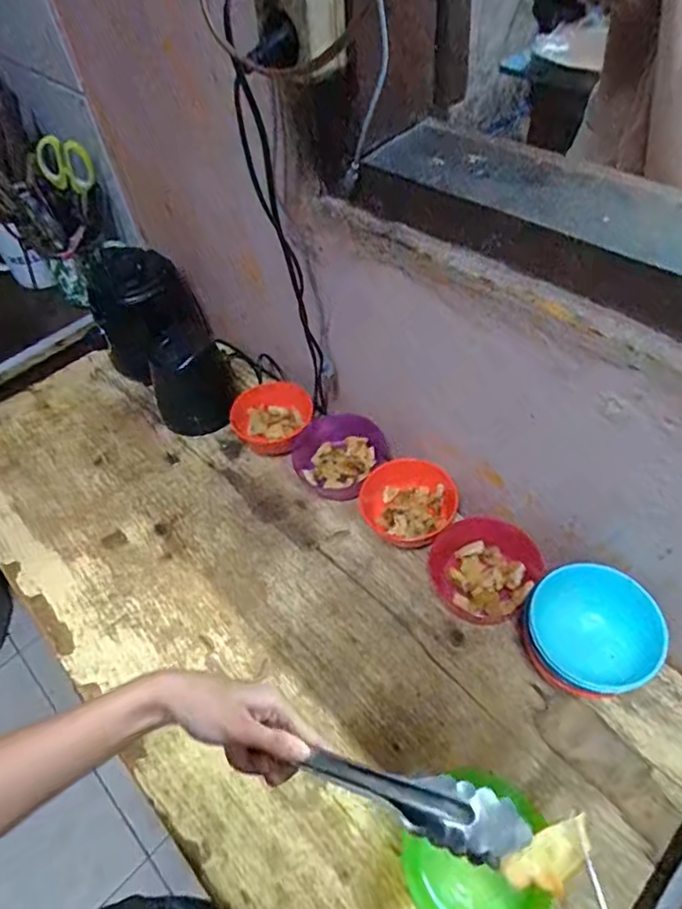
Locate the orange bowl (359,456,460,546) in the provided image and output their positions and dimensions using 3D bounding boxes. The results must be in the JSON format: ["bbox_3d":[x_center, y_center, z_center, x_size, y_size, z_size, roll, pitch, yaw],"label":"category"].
[{"bbox_3d":[0.080,0.055,0.680,0.111,0.043,0.097,16,55,18],"label":"orange bowl"}]

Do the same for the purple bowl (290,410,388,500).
[{"bbox_3d":[-0.008,-0.002,0.735,0.109,0.043,0.109,-3,51,4],"label":"purple bowl"}]

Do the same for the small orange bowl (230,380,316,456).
[{"bbox_3d":[-0.088,-0.055,0.786,0.098,0.038,0.109,30,60,26],"label":"small orange bowl"}]

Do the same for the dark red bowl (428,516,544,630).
[{"bbox_3d":[0.151,0.121,0.615,0.099,0.055,0.105,-3,51,4],"label":"dark red bowl"}]

